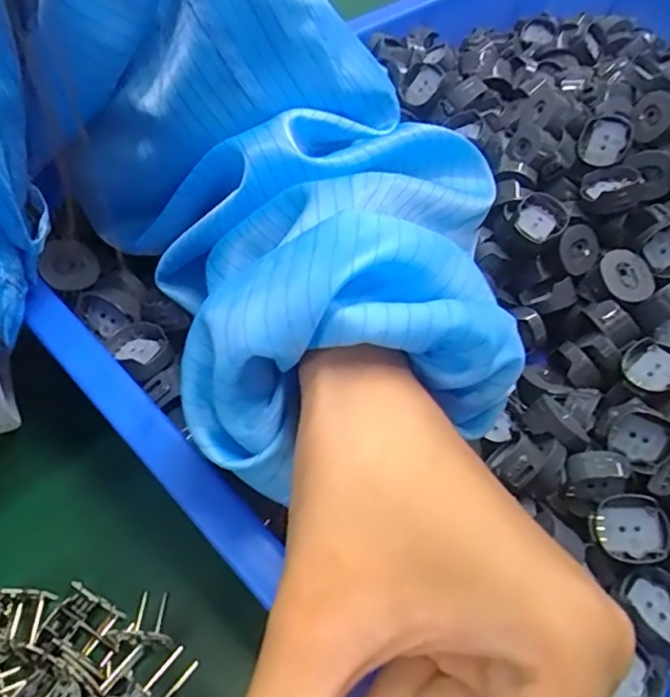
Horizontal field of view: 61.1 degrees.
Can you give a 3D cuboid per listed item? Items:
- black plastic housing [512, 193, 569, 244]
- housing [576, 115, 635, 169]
[{"bbox_3d":[0.103,-0.065,0.285,0.024,0.011,0.024,25,56,13],"label":"black plastic housing"},{"bbox_3d":[0.144,-0.110,0.302,0.026,0.010,0.032,39,95,32],"label":"housing"}]

